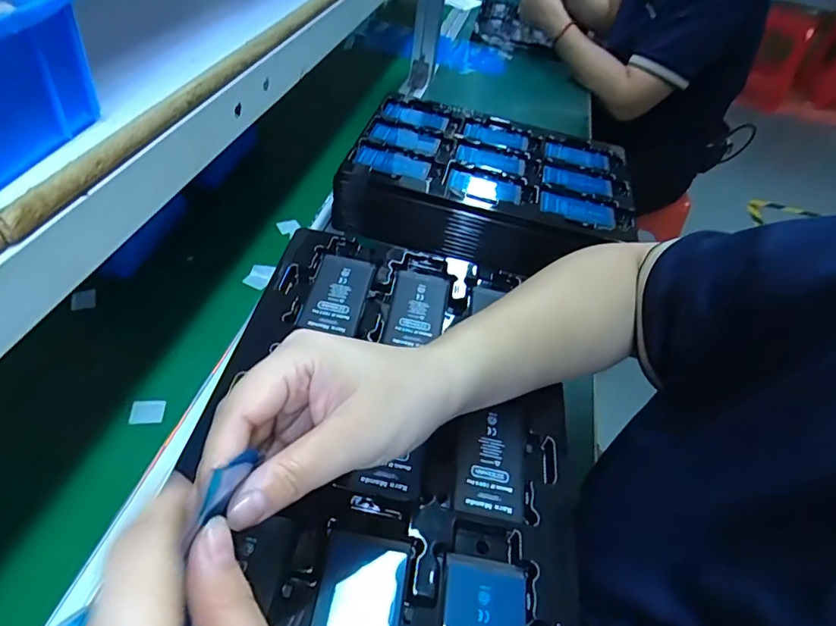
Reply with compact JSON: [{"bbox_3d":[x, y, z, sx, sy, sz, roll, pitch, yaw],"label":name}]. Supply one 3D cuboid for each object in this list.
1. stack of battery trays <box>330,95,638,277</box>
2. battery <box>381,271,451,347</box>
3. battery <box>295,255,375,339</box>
[{"bbox_3d":[0.089,-0.160,0.631,0.329,0.070,0.241,14,50,7],"label":"stack of battery trays"},{"bbox_3d":[0.000,-0.005,0.405,0.044,0.006,0.075,10,45,0],"label":"battery"},{"bbox_3d":[-0.062,-0.017,0.403,0.044,0.007,0.079,12,45,1],"label":"battery"}]

